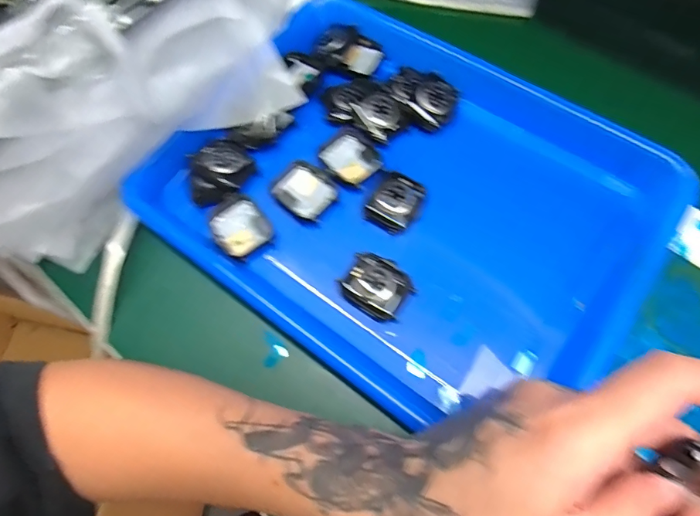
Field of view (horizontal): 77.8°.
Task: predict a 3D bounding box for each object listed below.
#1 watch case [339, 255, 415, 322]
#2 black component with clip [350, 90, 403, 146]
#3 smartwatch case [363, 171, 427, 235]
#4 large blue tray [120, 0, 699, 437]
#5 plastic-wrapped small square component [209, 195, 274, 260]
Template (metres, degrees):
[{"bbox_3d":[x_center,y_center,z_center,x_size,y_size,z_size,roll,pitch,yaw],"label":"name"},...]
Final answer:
[{"bbox_3d":[0.018,0.018,0.291,0.043,0.010,0.037,35,74,16],"label":"watch case"},{"bbox_3d":[0.019,-0.110,0.333,0.038,0.015,0.031,31,73,15],"label":"black component with clip"},{"bbox_3d":[0.033,-0.040,0.311,0.032,0.012,0.042,29,72,14],"label":"smartwatch case"},{"bbox_3d":[0.042,-0.048,0.312,0.313,0.034,0.258,34,73,16],"label":"large blue tray"},{"bbox_3d":[-0.080,-0.022,0.313,0.036,0.005,0.046,-35,70,-11],"label":"plastic-wrapped small square component"}]

